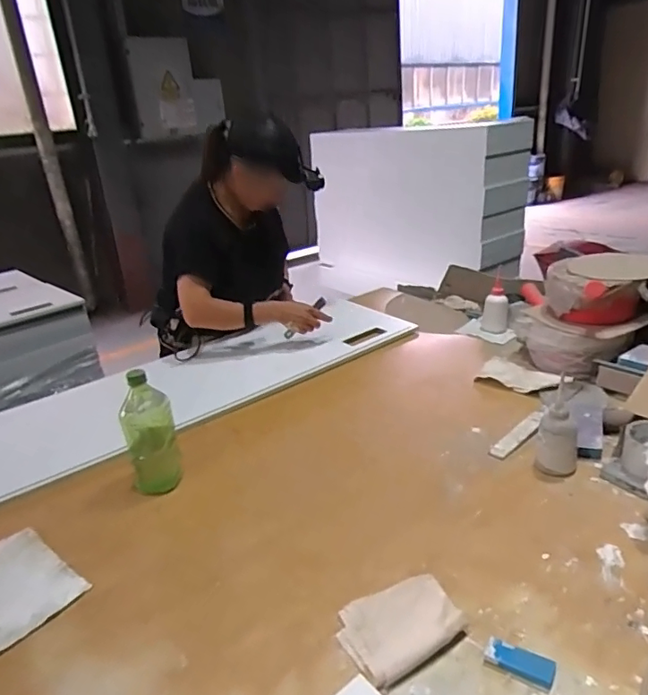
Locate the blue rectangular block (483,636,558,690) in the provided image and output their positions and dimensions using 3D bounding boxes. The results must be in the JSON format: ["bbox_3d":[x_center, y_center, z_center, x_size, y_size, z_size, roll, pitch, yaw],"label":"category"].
[{"bbox_3d":[0.211,0.339,0.572,0.069,0.012,0.031,9,28,29],"label":"blue rectangular block"}]

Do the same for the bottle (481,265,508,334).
[{"bbox_3d":[0.465,-0.124,1.428,0.064,0.156,0.057,0,24,11],"label":"bottle"}]

